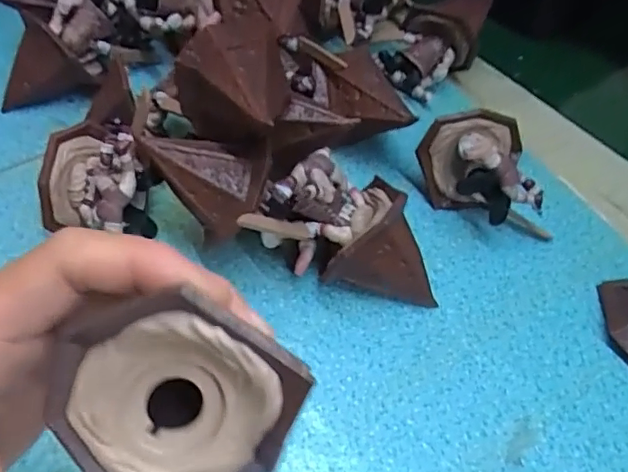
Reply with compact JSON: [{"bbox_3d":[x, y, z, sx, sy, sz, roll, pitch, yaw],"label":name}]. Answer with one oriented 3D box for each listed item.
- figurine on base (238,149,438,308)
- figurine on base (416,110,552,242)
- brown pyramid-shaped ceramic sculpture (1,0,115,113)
[{"bbox_3d":[0.019,-0.004,0.305,0.102,0.065,0.059,8,51,1],"label":"figurine on base"},{"bbox_3d":[0.106,-0.041,0.343,0.071,0.063,0.067,-7,52,-11],"label":"figurine on base"},{"bbox_3d":[-0.182,-0.140,0.398,0.076,0.058,0.085,-5,52,-10],"label":"brown pyramid-shaped ceramic sculpture"}]

